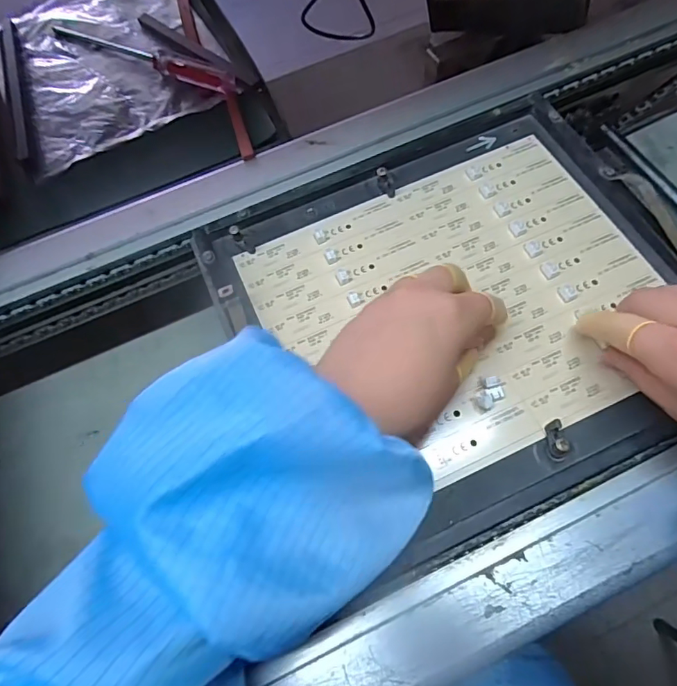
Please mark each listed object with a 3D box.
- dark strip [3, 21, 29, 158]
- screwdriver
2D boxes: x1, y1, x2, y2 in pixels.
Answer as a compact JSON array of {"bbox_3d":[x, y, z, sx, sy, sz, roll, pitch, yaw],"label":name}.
[{"bbox_3d":[-0.305,-0.246,0.453,0.014,0.004,0.209,-20,69,-6],"label":"dark strip"},{"bbox_3d":[-0.188,-0.274,0.446,0.218,0.018,0.023,28,72,13],"label":"screwdriver"}]

